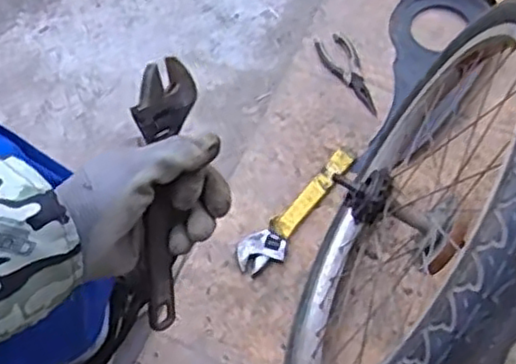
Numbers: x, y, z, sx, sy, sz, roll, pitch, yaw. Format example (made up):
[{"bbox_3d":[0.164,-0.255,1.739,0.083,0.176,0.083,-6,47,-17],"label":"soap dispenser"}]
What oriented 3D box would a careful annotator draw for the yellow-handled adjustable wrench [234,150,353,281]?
[{"bbox_3d":[0.060,0.042,0.940,0.053,0.015,0.229,41,69,18],"label":"yellow-handled adjustable wrench"}]

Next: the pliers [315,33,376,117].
[{"bbox_3d":[0.146,-0.168,1.048,0.056,0.007,0.149,-26,66,-14],"label":"pliers"}]

